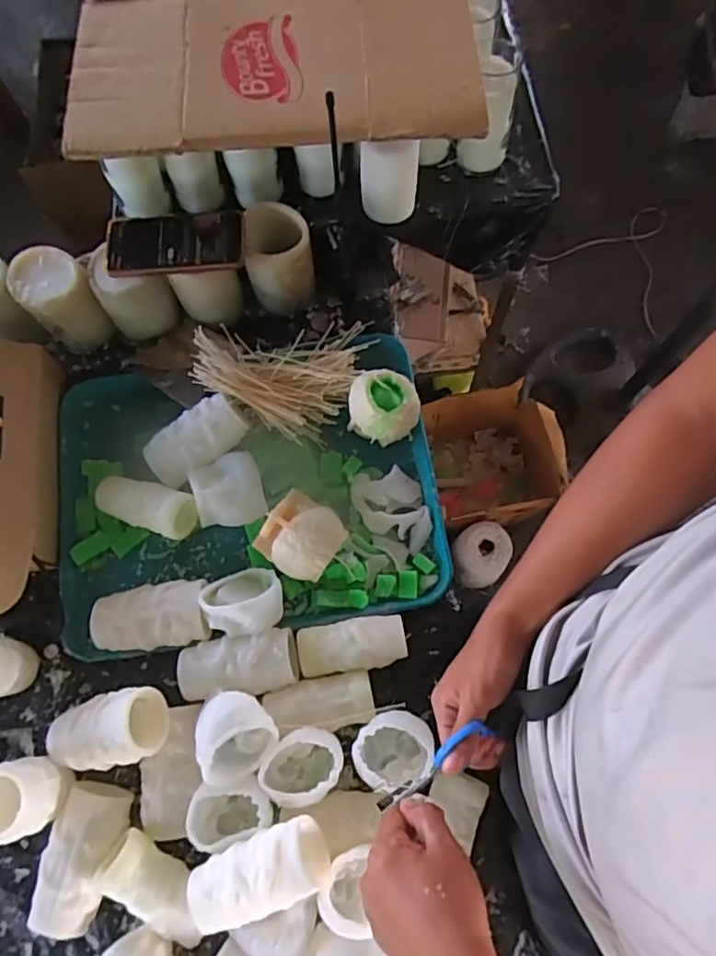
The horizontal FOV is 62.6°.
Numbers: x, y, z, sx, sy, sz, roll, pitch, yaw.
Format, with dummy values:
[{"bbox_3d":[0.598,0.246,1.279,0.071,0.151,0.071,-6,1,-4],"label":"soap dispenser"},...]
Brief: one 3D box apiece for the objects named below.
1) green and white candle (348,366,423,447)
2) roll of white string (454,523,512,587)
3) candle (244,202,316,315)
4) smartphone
[{"bbox_3d":[0.029,-0.081,0.674,0.082,0.068,0.067,-9,72,-2],"label":"green and white candle"},{"bbox_3d":[0.262,0.167,1.270,0.108,0.145,0.115,0,72,1],"label":"roll of white string"},{"bbox_3d":[-0.095,-0.272,0.740,0.079,0.109,0.081,-4,72,0],"label":"candle"},{"bbox_3d":[-0.210,-0.272,0.679,0.154,0.015,0.075,-5,72,0],"label":"smartphone"}]

